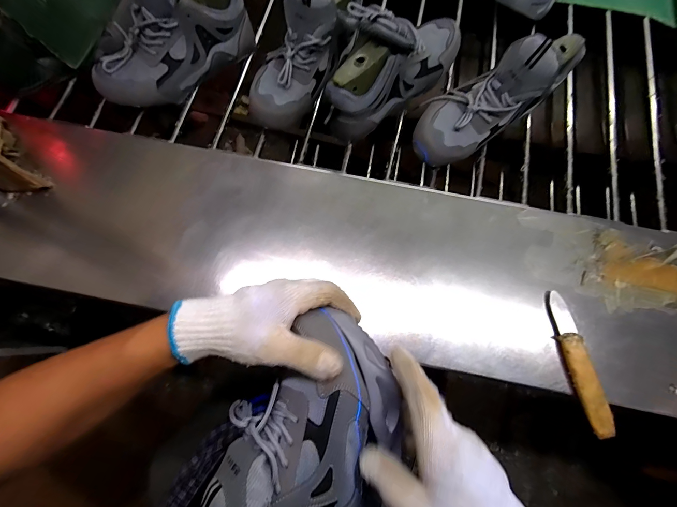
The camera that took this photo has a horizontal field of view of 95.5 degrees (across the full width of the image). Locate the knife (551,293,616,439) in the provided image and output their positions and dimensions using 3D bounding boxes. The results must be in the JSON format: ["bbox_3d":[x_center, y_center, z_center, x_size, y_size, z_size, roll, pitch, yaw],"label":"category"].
[{"bbox_3d":[0.285,0.127,0.366,0.027,0.018,0.159,-8,77,-4],"label":"knife"}]

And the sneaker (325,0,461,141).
[{"bbox_3d":[0.085,-0.277,0.447,0.237,0.128,0.092,-39,81,-10],"label":"sneaker"}]

